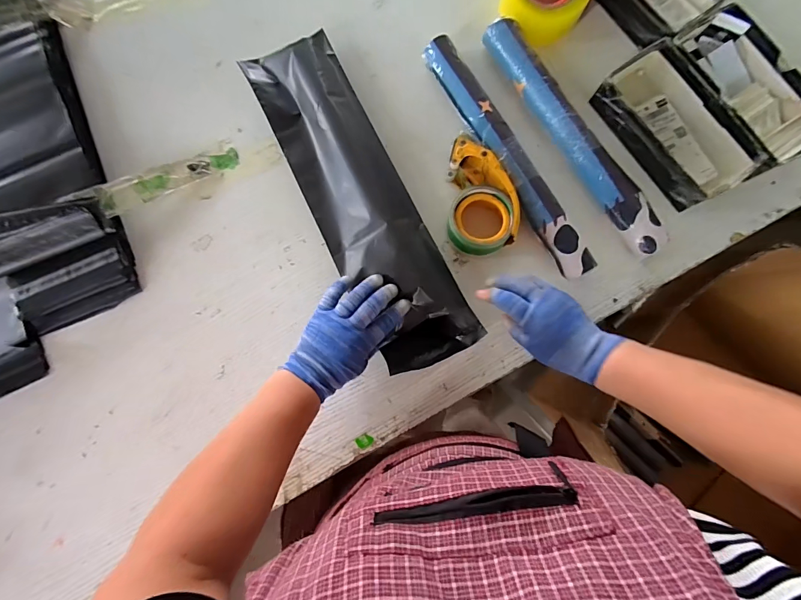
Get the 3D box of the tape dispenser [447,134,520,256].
[{"bbox_3d":[0.111,-0.138,0.520,0.086,0.058,0.140,0,83,2],"label":"tape dispenser"}]

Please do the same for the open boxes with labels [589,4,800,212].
[{"bbox_3d":[0.417,-0.258,0.532,0.207,0.064,0.223,-31,83,-2],"label":"open boxes with labels"}]

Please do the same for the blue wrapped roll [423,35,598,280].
[{"bbox_3d":[0.145,-0.198,0.527,0.047,0.040,0.381,-32,83,-2],"label":"blue wrapped roll"}]

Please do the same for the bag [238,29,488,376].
[{"bbox_3d":[-0.052,-0.130,0.513,0.134,0.043,0.465,-29,87,-1],"label":"bag"}]

